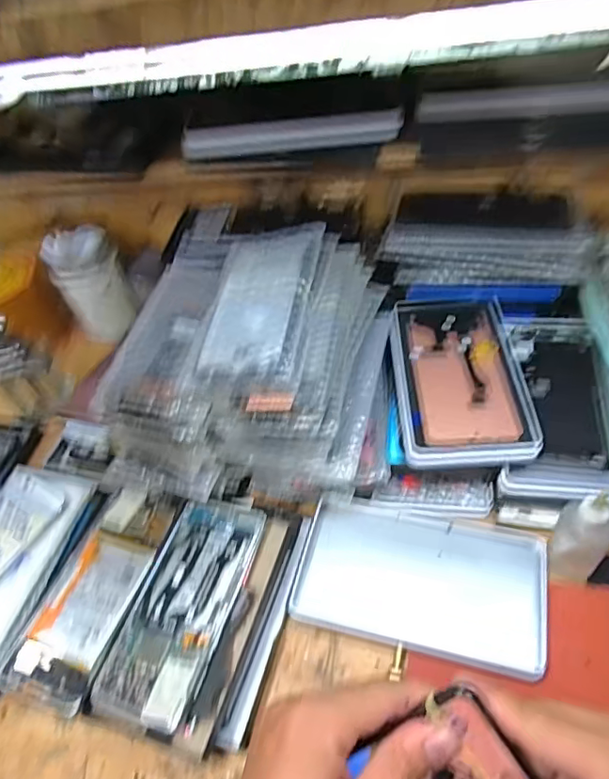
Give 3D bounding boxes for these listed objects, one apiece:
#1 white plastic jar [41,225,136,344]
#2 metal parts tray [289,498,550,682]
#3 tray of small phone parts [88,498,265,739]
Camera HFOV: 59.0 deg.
[{"bbox_3d":[-0.248,-0.124,0.642,0.077,0.125,0.062,-28,50,-13],"label":"white plastic jar"},{"bbox_3d":[0.092,0.149,0.431,0.185,0.024,0.109,9,48,16],"label":"metal parts tray"},{"bbox_3d":[-0.093,0.164,0.418,0.075,0.017,0.168,9,53,17],"label":"tray of small phone parts"}]

